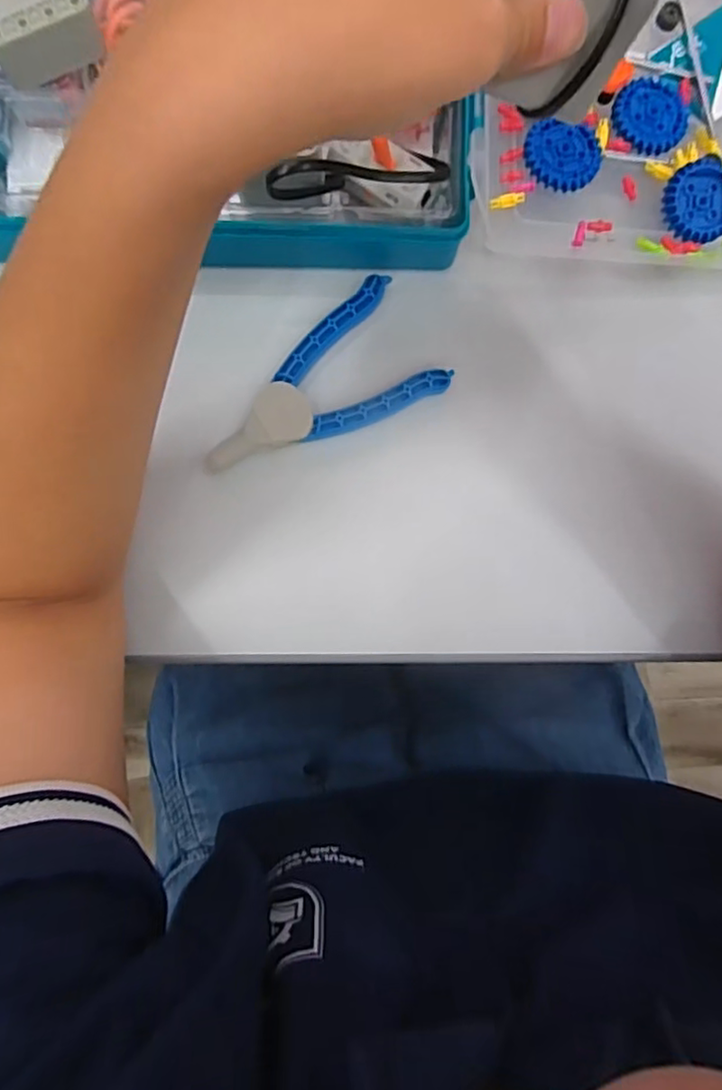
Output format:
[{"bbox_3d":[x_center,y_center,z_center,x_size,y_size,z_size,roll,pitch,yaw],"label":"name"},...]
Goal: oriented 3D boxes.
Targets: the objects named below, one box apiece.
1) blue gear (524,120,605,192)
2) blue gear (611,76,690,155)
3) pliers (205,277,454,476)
[{"bbox_3d":[0.103,-0.199,0.305,0.039,0.005,0.034,0,84,0],"label":"blue gear"},{"bbox_3d":[0.152,-0.227,0.314,0.040,0.004,0.040,0,84,0],"label":"blue gear"},{"bbox_3d":[-0.026,-0.088,0.319,0.130,0.020,0.067,-22,85,-3],"label":"pliers"}]

